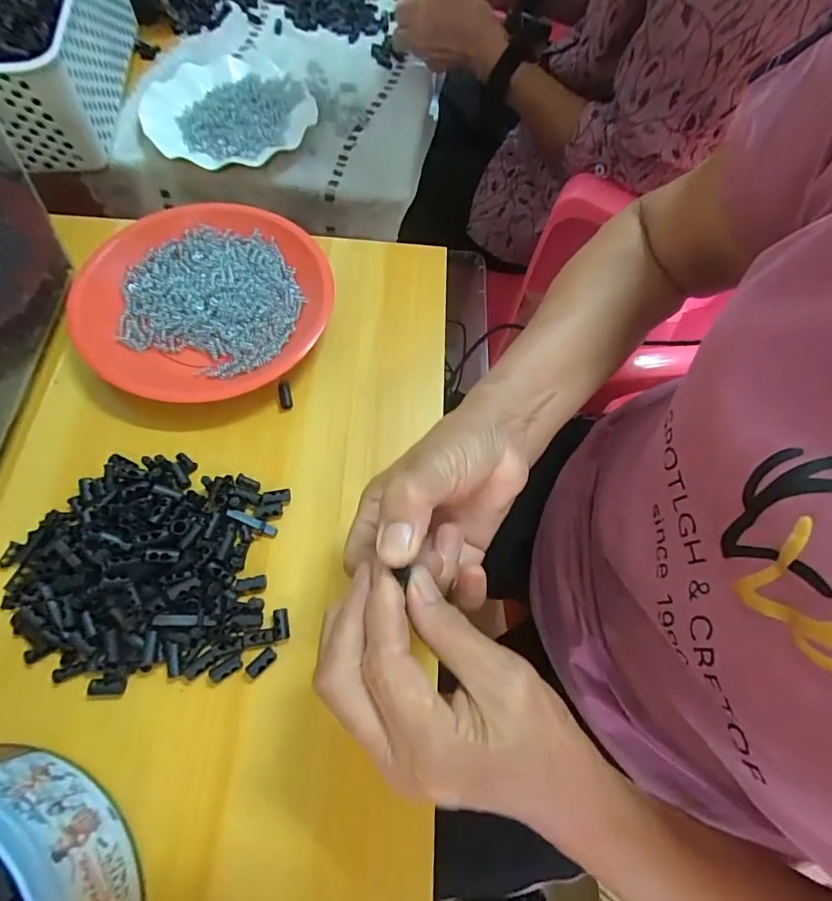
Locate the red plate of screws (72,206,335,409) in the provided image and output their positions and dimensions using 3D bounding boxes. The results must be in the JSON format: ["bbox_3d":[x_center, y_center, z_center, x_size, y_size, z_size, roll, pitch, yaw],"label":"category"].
[{"bbox_3d":[-0.171,-0.123,0.389,0.177,0.030,0.191,1,66,-2],"label":"red plate of screws"}]

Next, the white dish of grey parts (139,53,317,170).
[{"bbox_3d":[-0.216,-0.395,0.550,0.182,0.018,0.209,-18,68,-10],"label":"white dish of grey parts"}]

